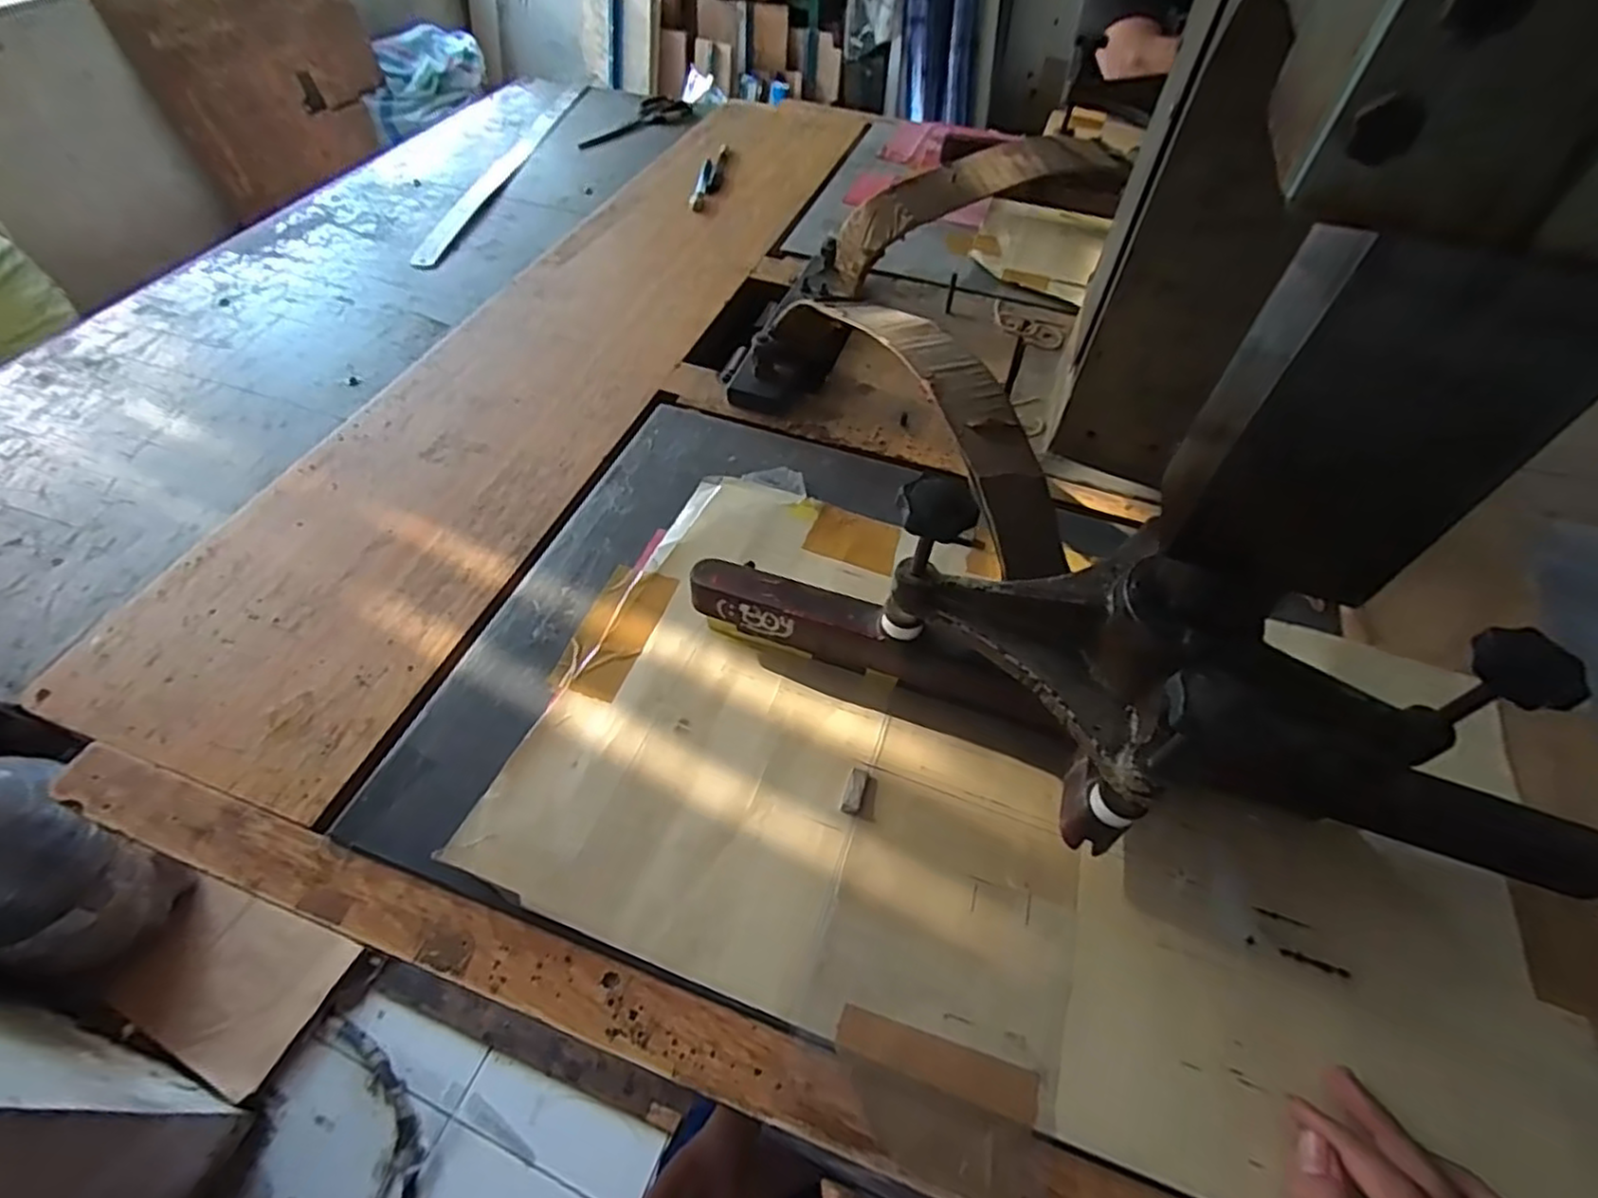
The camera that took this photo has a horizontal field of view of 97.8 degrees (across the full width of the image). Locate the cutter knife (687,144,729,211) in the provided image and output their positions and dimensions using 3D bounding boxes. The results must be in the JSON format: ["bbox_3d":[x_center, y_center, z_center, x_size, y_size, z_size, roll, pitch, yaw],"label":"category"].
[{"bbox_3d":[-0.109,-0.530,0.877,0.030,0.012,0.183,4,53,3],"label":"cutter knife"}]

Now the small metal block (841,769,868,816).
[{"bbox_3d":[0.032,0.108,0.391,0.011,0.004,0.027,16,54,12],"label":"small metal block"}]

